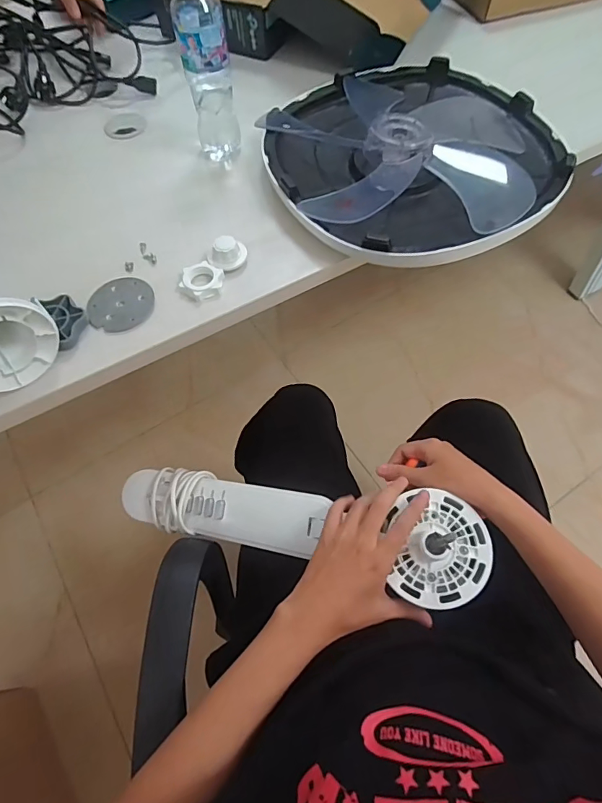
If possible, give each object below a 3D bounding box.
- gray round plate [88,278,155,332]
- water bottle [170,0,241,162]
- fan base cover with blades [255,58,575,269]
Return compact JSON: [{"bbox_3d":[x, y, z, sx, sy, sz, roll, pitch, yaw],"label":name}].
[{"bbox_3d":[-0.222,-0.121,0.551,0.074,0.007,0.078,-1,62,1],"label":"gray round plate"},{"bbox_3d":[-0.127,-0.445,0.602,0.063,0.212,0.060,-8,62,-3],"label":"water bottle"},{"bbox_3d":[0.152,-0.351,0.621,0.382,0.074,0.378,-20,64,-9],"label":"fan base cover with blades"}]

